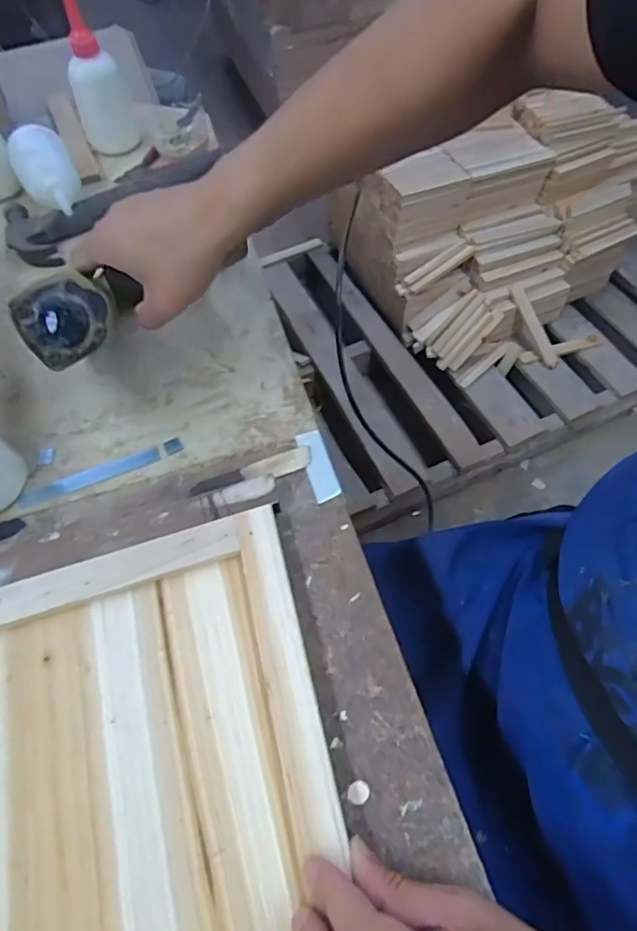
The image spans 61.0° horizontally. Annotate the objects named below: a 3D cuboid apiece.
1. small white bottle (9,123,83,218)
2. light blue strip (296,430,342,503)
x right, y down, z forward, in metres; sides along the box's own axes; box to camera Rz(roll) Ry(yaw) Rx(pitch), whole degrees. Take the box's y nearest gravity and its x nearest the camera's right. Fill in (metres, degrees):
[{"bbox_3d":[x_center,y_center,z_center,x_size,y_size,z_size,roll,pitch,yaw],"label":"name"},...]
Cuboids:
[{"bbox_3d":[-0.284,-0.304,0.577,0.062,0.051,0.151,-27,60,-11],"label":"small white bottle"},{"bbox_3d":[0.000,-0.001,0.426,0.019,0.004,0.064,-17,60,-5],"label":"light blue strip"}]

